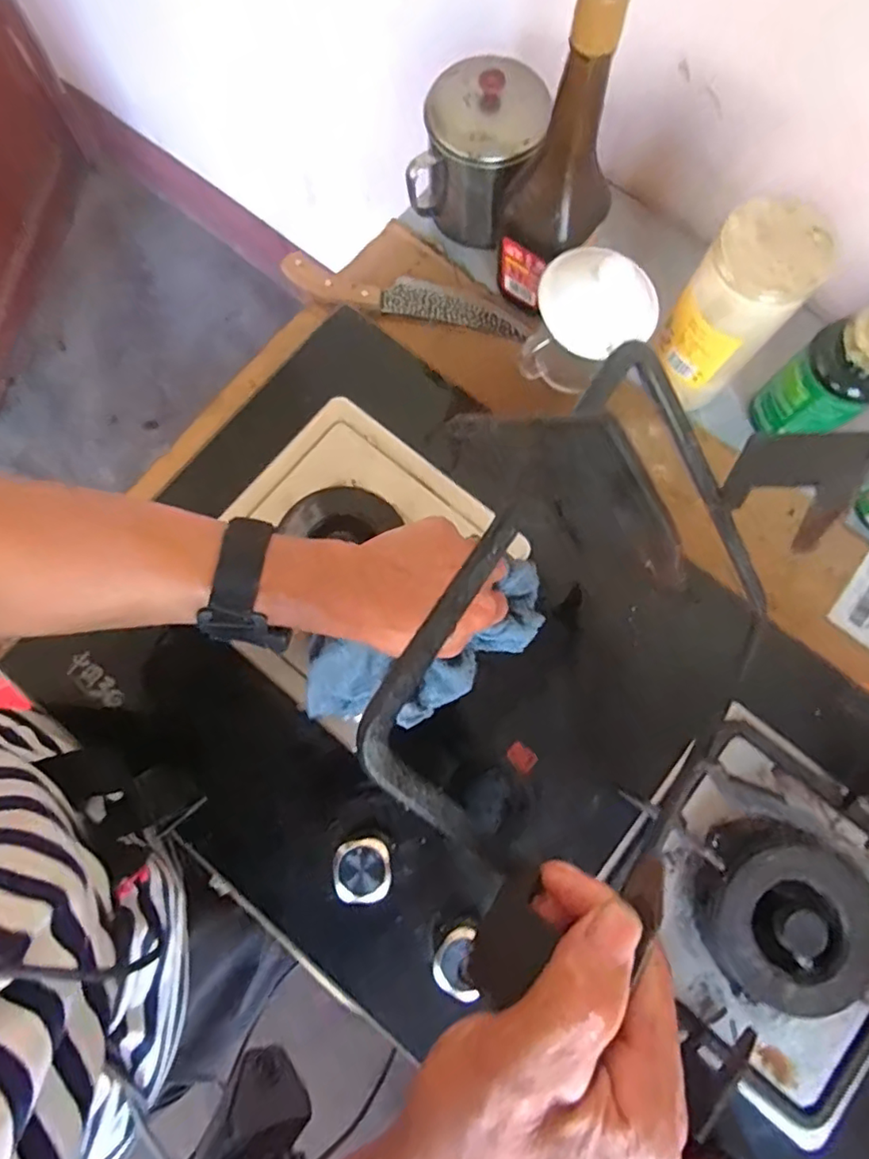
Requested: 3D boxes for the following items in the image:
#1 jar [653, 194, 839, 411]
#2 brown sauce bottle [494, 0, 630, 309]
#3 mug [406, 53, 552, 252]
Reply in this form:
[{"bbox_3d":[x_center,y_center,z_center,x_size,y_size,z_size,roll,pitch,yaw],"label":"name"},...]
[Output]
[{"bbox_3d":[0.249,-0.225,0.500,0.079,0.156,0.070,37,78,7],"label":"jar"},{"bbox_3d":[0.101,-0.335,0.473,0.093,0.235,0.069,23,77,4],"label":"brown sauce bottle"},{"bbox_3d":[0.040,-0.411,0.575,0.098,0.139,0.100,17,77,2],"label":"mug"}]

